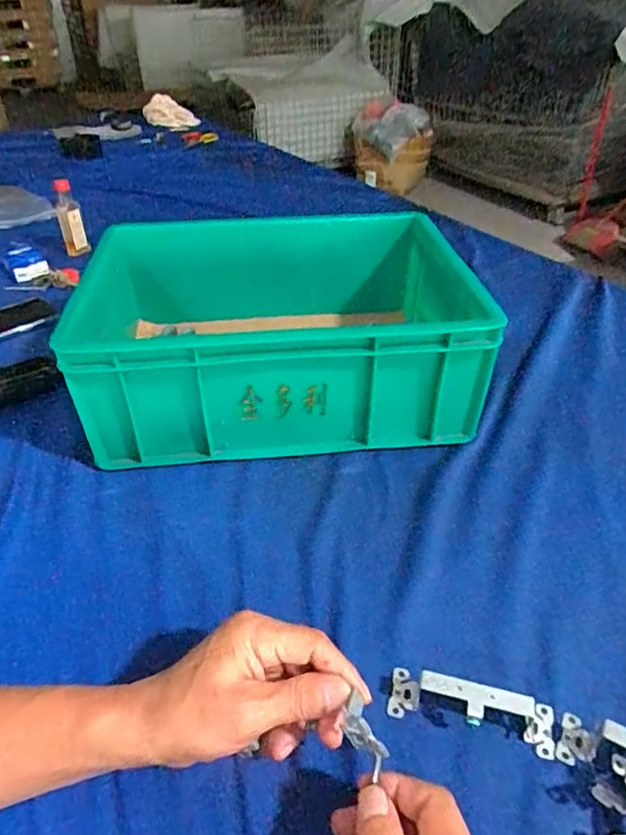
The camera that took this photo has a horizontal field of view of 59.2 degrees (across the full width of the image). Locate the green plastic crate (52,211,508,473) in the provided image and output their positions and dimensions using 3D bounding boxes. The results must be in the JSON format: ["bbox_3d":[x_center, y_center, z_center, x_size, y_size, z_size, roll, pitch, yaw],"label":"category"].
[{"bbox_3d":[-0.026,-0.103,0.634,0.423,0.149,0.293,-4,39,-4],"label":"green plastic crate"}]

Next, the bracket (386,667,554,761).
[{"bbox_3d":[0.105,0.187,0.362,0.105,0.032,0.035,10,40,13],"label":"bracket"}]

